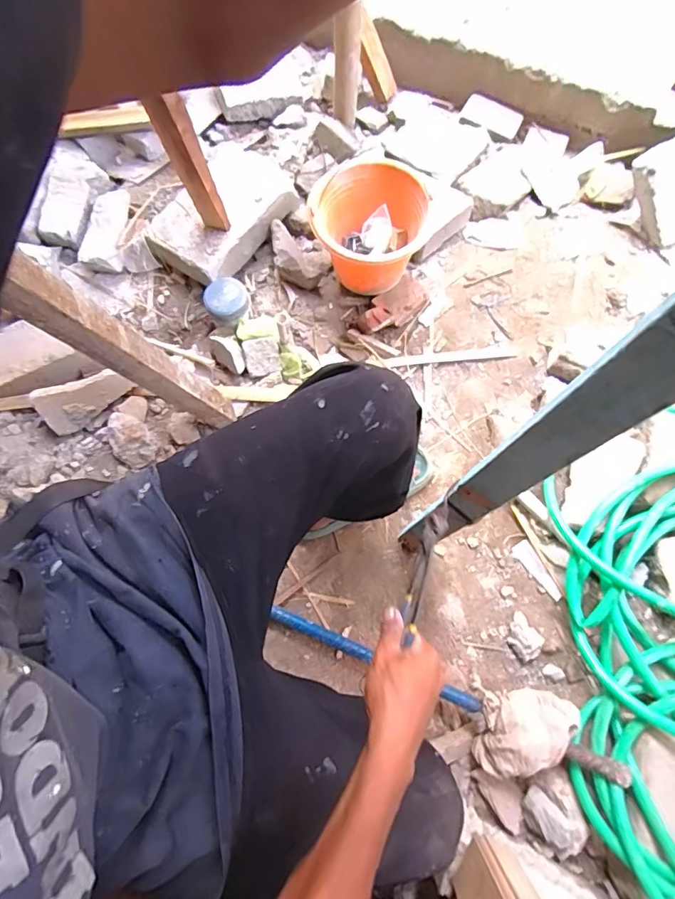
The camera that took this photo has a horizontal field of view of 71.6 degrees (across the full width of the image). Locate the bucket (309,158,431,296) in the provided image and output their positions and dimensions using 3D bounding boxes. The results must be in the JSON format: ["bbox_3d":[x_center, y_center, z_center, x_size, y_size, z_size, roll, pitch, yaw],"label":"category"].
[{"bbox_3d":[0.065,-0.472,1.002,0.222,0.147,0.227,0,73,1],"label":"bucket"}]

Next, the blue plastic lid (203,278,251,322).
[{"bbox_3d":[-0.236,-0.319,0.999,0.090,0.030,0.090,0,73,1],"label":"blue plastic lid"}]

